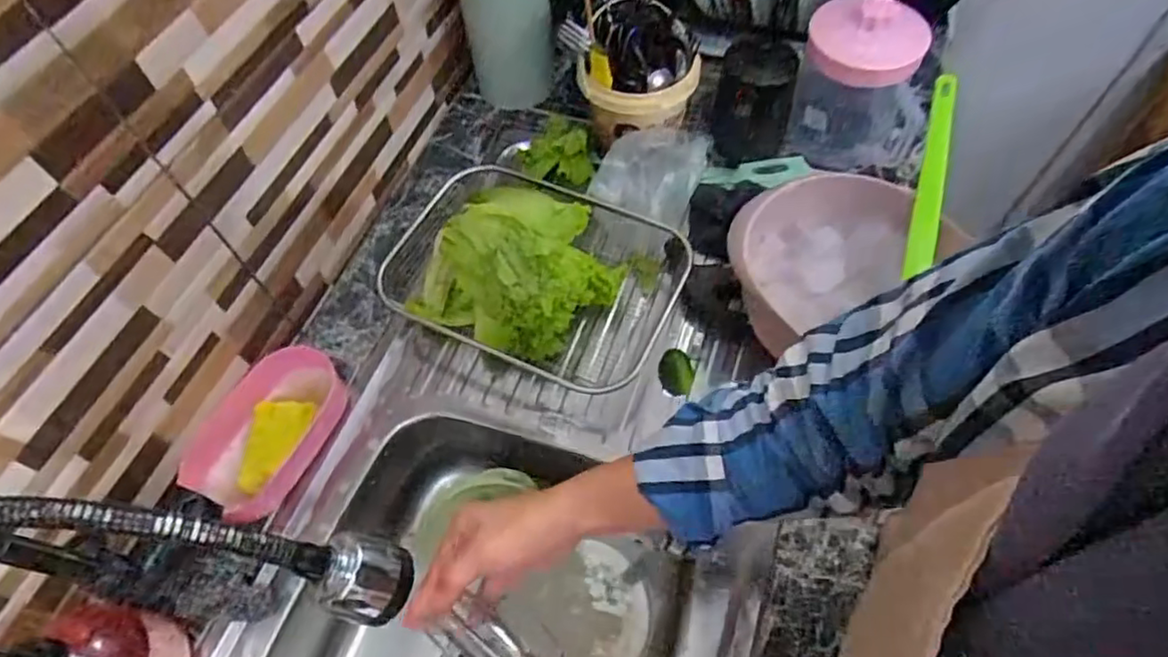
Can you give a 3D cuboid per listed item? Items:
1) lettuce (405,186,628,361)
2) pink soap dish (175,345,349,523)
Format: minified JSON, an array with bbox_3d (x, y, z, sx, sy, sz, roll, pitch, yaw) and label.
[{"bbox_3d":[-0.066,-0.055,0.657,0.156,0.107,0.175,35,67,21],"label":"lettuce"},{"bbox_3d":[-0.295,0.093,0.611,0.087,0.051,0.161,21,63,15],"label":"pink soap dish"}]

